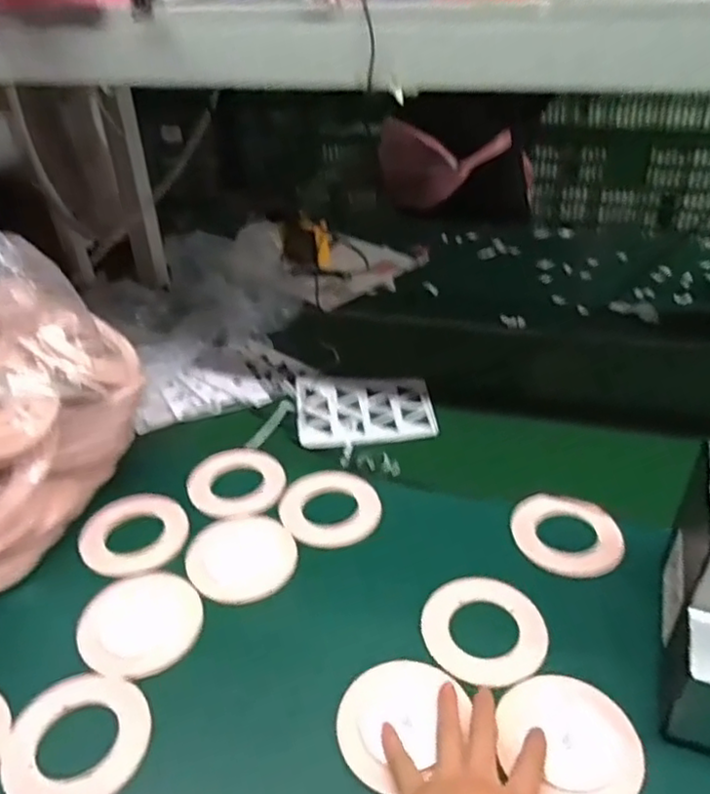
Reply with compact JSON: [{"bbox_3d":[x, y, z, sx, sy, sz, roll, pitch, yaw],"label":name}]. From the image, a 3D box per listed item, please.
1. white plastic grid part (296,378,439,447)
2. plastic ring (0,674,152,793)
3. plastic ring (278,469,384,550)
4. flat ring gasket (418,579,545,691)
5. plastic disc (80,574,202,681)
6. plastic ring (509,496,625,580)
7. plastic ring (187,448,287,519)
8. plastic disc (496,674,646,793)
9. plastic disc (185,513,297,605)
[{"bbox_3d":[0.012,0.015,0.842,0.171,0.022,0.123,-4,34,-3],"label":"white plastic grid part"},{"bbox_3d":[-0.208,0.255,0.492,0.100,0.013,0.108,-1,34,1],"label":"plastic ring"},{"bbox_3d":[-0.027,0.112,0.681,0.099,0.007,0.103,-1,34,1],"label":"plastic ring"},{"bbox_3d":[0.109,0.196,0.552,0.099,0.011,0.098,-1,34,1],"label":"flat ring gasket"},{"bbox_3d":[-0.186,0.194,0.569,0.100,0.011,0.098,-1,34,1],"label":"plastic disc"},{"bbox_3d":[0.208,0.133,0.639,0.100,0.013,0.097,-1,34,1],"label":"plastic ring"},{"bbox_3d":[-0.128,0.092,0.711,0.101,0.011,0.098,-1,34,1],"label":"plastic ring"},{"bbox_3d":[0.156,0.250,0.472,0.093,0.004,0.101,-2,35,2],"label":"plastic disc"},{"bbox_3d":[-0.109,0.151,0.629,0.099,0.005,0.103,-1,34,1],"label":"plastic disc"}]

